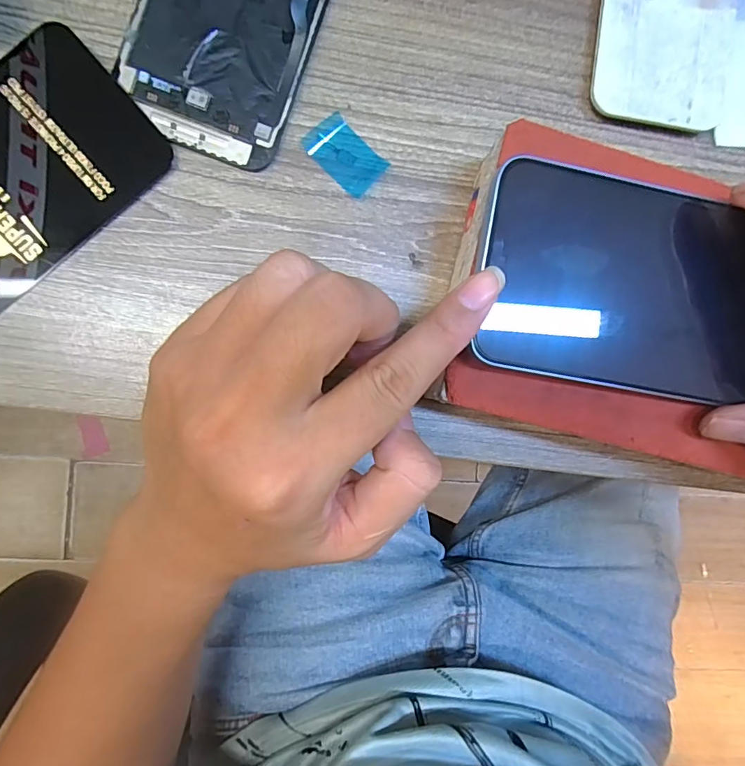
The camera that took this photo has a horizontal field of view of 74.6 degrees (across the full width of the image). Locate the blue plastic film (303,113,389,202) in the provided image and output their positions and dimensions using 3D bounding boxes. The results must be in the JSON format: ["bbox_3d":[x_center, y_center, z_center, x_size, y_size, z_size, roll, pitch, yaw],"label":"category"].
[{"bbox_3d":[-0.012,-0.104,0.222,0.035,0.004,0.022,44,87,-5],"label":"blue plastic film"}]

